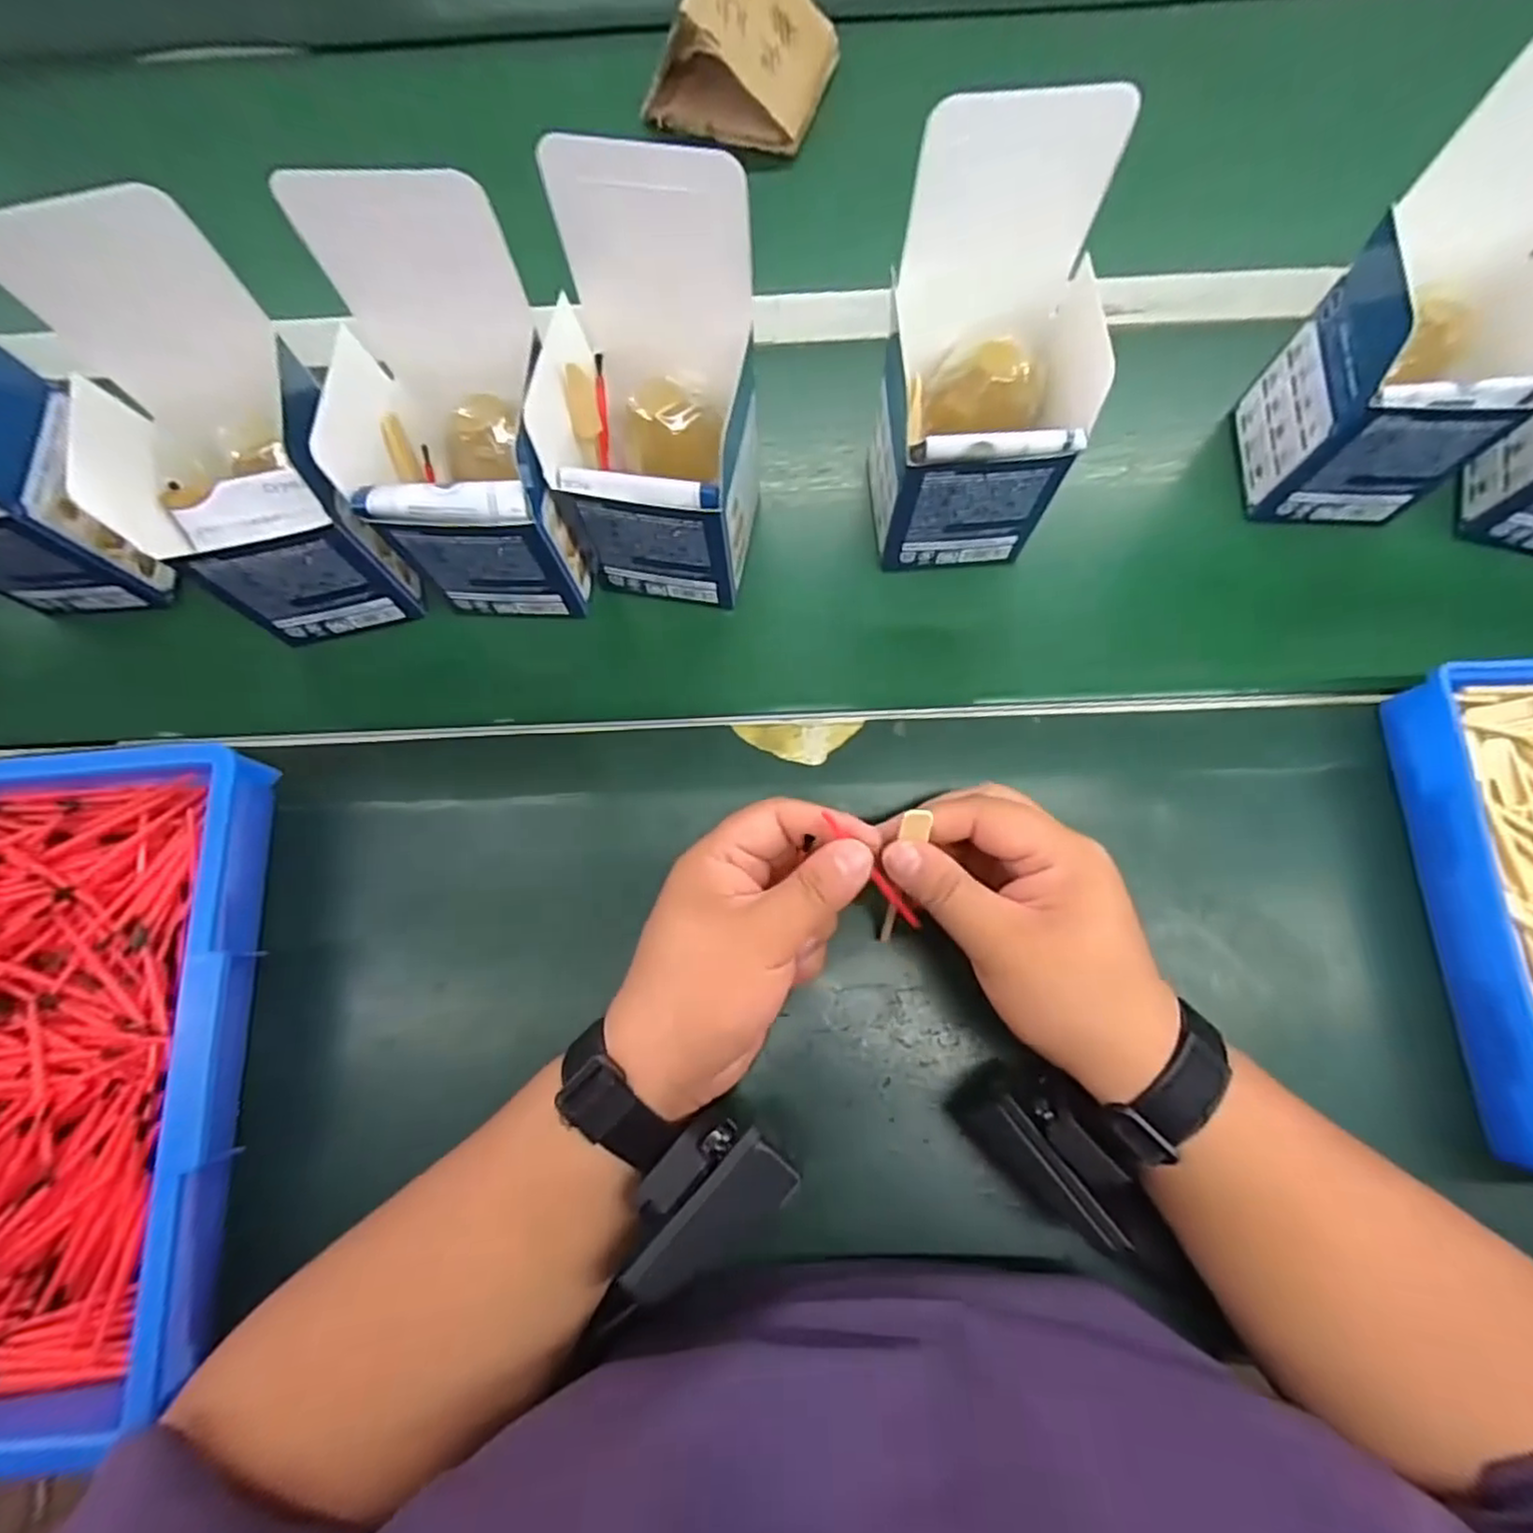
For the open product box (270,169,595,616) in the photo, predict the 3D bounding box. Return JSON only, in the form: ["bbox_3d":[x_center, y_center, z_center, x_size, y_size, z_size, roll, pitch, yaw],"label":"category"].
[{"bbox_3d":[-0.148,-0.157,0.334,0.093,0.160,0.101,1,75,2],"label":"open product box"}]

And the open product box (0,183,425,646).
[{"bbox_3d":[-0.248,-0.144,0.327,0.098,0.168,0.093,-12,75,-2],"label":"open product box"}]

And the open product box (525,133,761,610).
[{"bbox_3d":[-0.054,-0.162,0.329,0.095,0.171,0.091,12,75,5],"label":"open product box"}]

